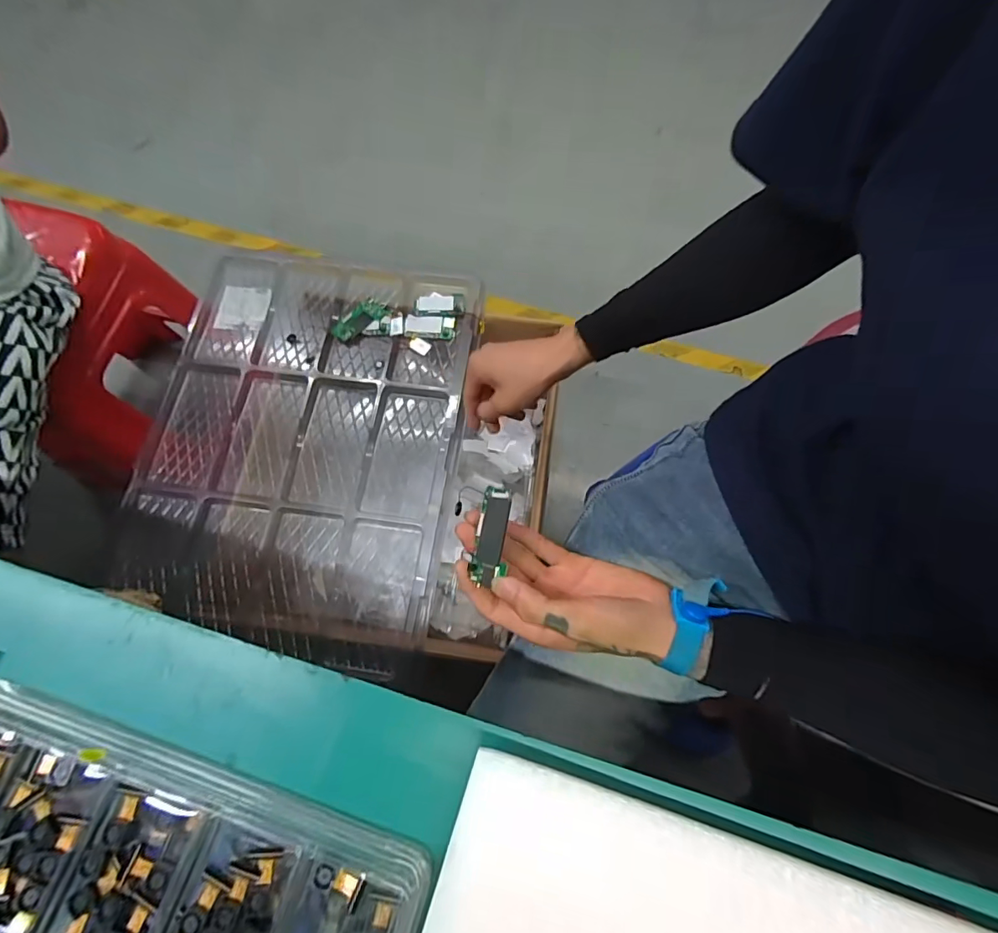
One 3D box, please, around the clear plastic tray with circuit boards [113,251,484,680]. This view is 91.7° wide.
[{"bbox_3d":[-0.258,-0.042,0.635,0.399,0.034,0.518,8,73,4],"label":"clear plastic tray with circuit boards"}]

